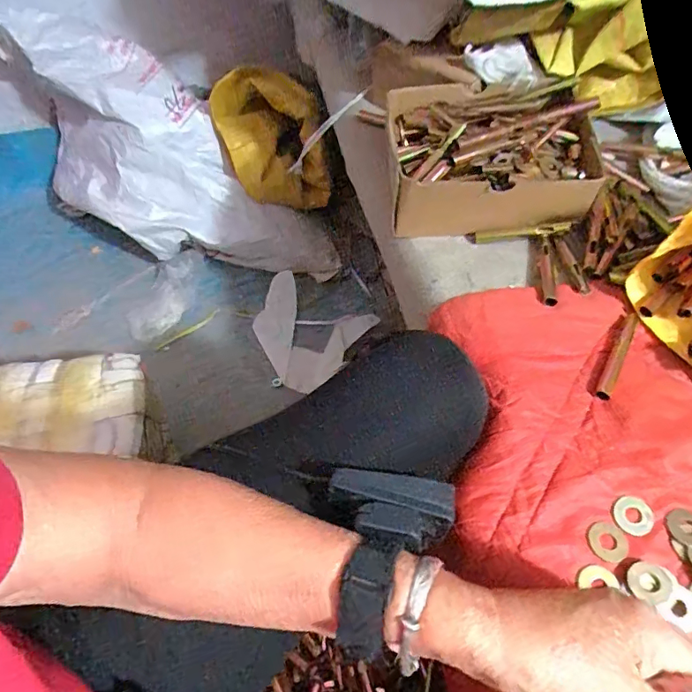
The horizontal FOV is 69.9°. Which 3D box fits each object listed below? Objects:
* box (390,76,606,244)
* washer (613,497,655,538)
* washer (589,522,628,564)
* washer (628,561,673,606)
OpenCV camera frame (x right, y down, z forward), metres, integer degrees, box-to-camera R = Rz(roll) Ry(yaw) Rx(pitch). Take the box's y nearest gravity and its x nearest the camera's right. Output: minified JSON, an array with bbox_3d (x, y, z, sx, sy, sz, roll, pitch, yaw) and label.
[{"bbox_3d":[0.136,-0.191,0.485,0.185,0.070,0.160,-2,56,1],"label":"box"},{"bbox_3d":[0.190,0.112,0.327,0.026,0.004,0.024,-21,58,-12],"label":"washer"},{"bbox_3d":[0.170,0.126,0.319,0.024,0.004,0.024,-1,56,1],"label":"washer"},{"bbox_3d":[0.186,0.146,0.304,0.024,0.006,0.023,-20,58,-11],"label":"washer"}]

